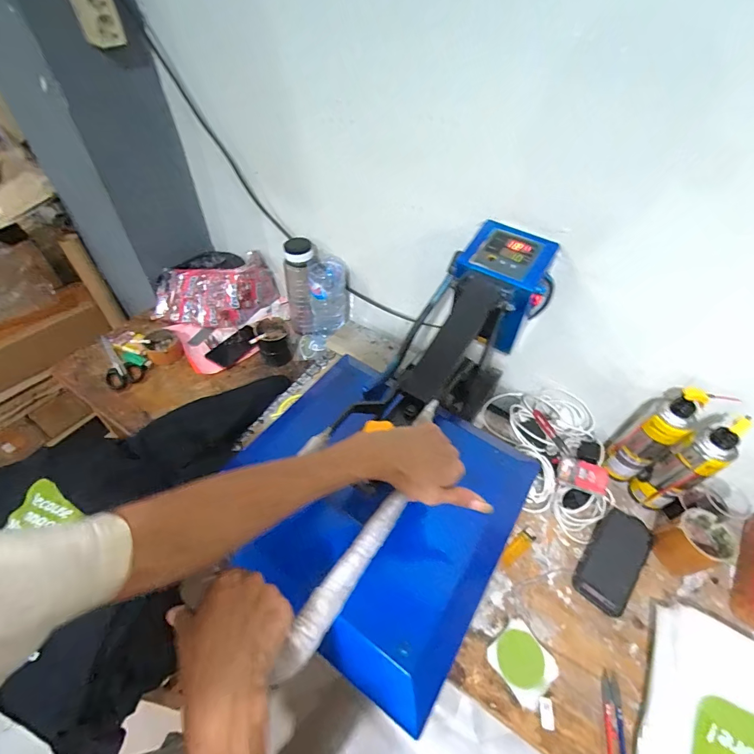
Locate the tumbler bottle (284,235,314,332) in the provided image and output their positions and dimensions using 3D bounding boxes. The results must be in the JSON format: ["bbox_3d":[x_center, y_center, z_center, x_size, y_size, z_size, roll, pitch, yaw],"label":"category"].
[{"bbox_3d":[-0.188,-0.209,0.971,0.070,0.248,0.073,-6,51,-9],"label":"tumbler bottle"}]

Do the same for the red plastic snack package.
[{"bbox_3d":[-0.436,-0.225,1.045,0.328,0.135,0.161,-9,51,-12],"label":"red plastic snack package"}]

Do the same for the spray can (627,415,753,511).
[{"bbox_3d":[0.525,0.152,0.669,0.057,0.236,0.062,2,50,-3],"label":"spray can"}]

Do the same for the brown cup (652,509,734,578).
[{"bbox_3d":[0.540,0.286,0.675,0.091,0.081,0.087,-13,52,-15],"label":"brown cup"}]

